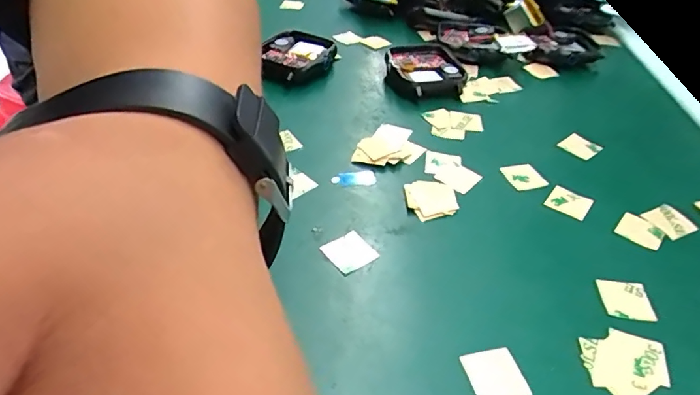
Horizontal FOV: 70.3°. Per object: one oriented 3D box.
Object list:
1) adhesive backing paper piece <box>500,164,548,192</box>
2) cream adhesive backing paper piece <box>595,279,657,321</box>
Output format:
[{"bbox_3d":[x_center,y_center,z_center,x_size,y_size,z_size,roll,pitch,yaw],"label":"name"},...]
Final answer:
[{"bbox_3d":[0.074,-0.010,0.212,0.015,0.004,0.013,-8,42,-16],"label":"adhesive backing paper piece"},{"bbox_3d":[0.091,0.034,0.164,0.015,0.004,0.014,4,44,6],"label":"cream adhesive backing paper piece"}]

